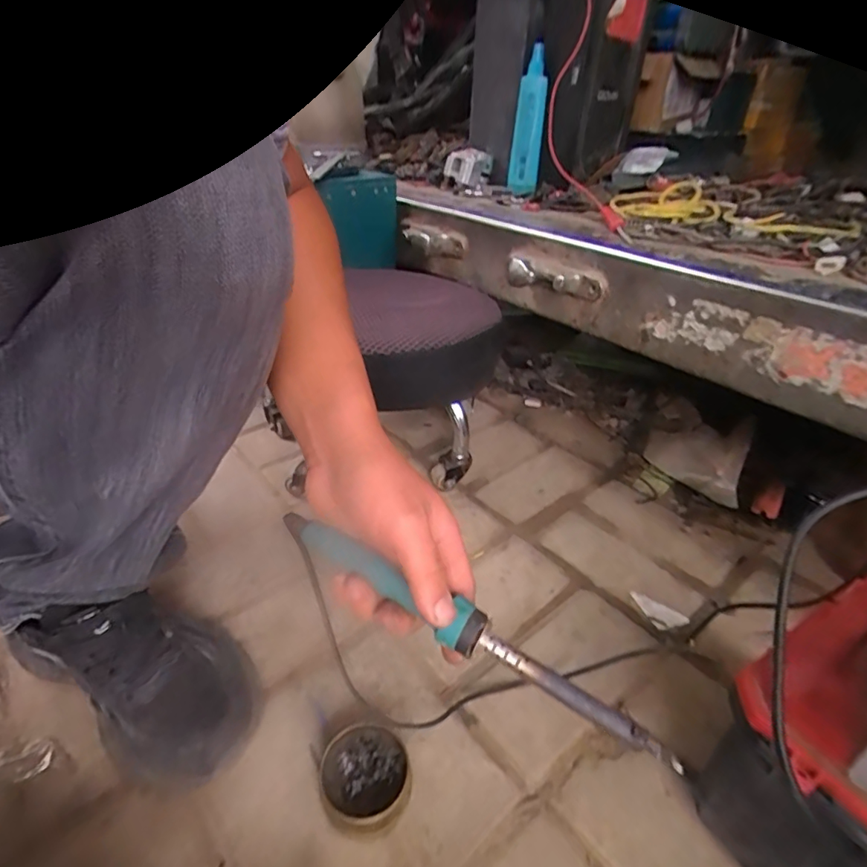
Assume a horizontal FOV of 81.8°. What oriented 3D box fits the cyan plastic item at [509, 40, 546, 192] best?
[{"bbox_3d":[0.149,-0.484,0.786,0.043,0.191,0.024,6,33,6],"label":"cyan plastic item"}]

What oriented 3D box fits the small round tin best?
[{"bbox_3d":[-0.051,0.258,0.374,0.062,0.033,0.068,2,33,-1],"label":"small round tin"}]

